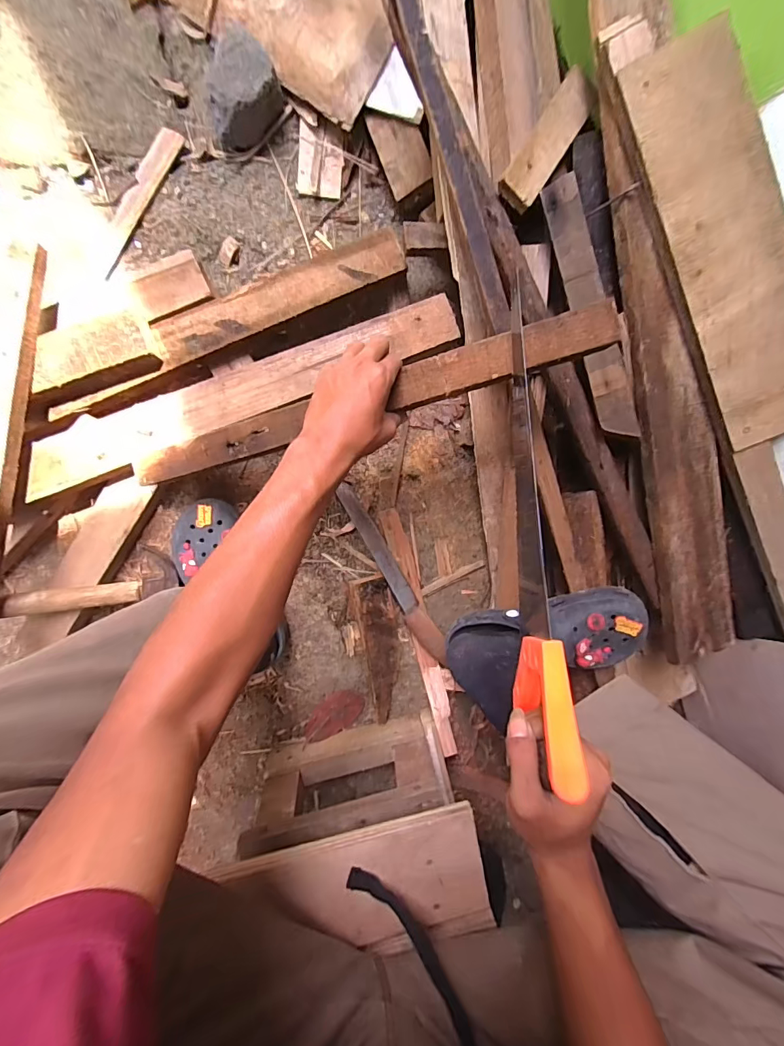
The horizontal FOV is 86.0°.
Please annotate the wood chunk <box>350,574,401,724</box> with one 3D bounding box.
[{"bbox_3d":[-0.014,0.192,0.663,0.062,0.031,0.218,-13,94,-6],"label":"wood chunk"}]

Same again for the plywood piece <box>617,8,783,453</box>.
[{"bbox_3d":[0.383,-0.301,0.467,0.114,0.010,0.426,-24,101,13],"label":"plywood piece"}]

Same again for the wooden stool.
[{"bbox_3d":[-0.043,0.371,0.535,0.250,0.247,0.127,-11,94,-6],"label":"wooden stool"}]

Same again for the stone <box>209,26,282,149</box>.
[{"bbox_3d":[-0.201,-0.581,0.576,0.077,0.077,0.117,15,91,-8],"label":"stone"}]

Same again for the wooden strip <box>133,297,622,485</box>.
[{"bbox_3d":[-0.057,-0.121,0.445,0.538,0.009,0.039,-12,95,17],"label":"wooden strip"}]

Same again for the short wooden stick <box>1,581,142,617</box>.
[{"bbox_3d":[-0.418,0.100,0.559,0.144,0.025,0.027,-3,94,-31],"label":"short wooden stick"}]

